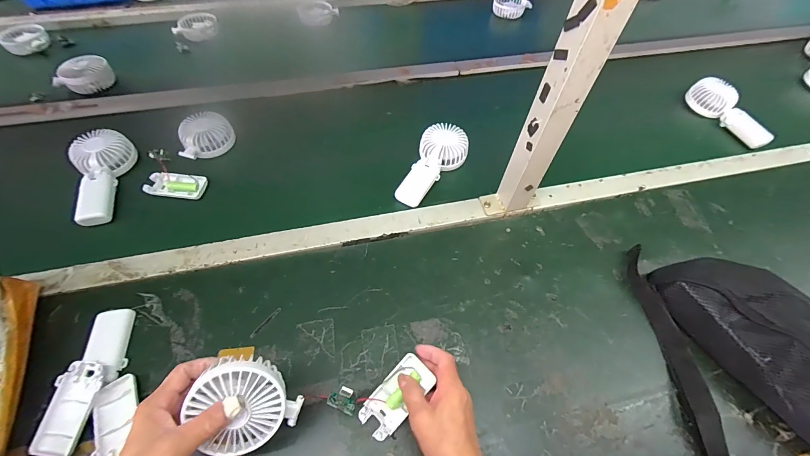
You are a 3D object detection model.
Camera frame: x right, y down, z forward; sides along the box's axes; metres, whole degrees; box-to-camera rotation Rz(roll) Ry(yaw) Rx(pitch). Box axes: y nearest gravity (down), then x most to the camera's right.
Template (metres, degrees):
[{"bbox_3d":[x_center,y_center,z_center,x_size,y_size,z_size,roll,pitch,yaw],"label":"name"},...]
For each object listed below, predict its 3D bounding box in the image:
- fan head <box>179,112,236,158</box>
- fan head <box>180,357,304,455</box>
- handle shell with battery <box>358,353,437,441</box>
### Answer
[{"bbox_3d":[-0.365,-0.172,0.641,0.087,0.045,0.088,-13,59,-10],"label":"fan head"},{"bbox_3d":[-0.160,0.174,0.337,0.089,0.042,0.104,-35,108,-8],"label":"fan head"},{"bbox_3d":[-0.009,0.197,0.409,0.046,0.022,0.092,36,82,20],"label":"handle shell with battery"}]

